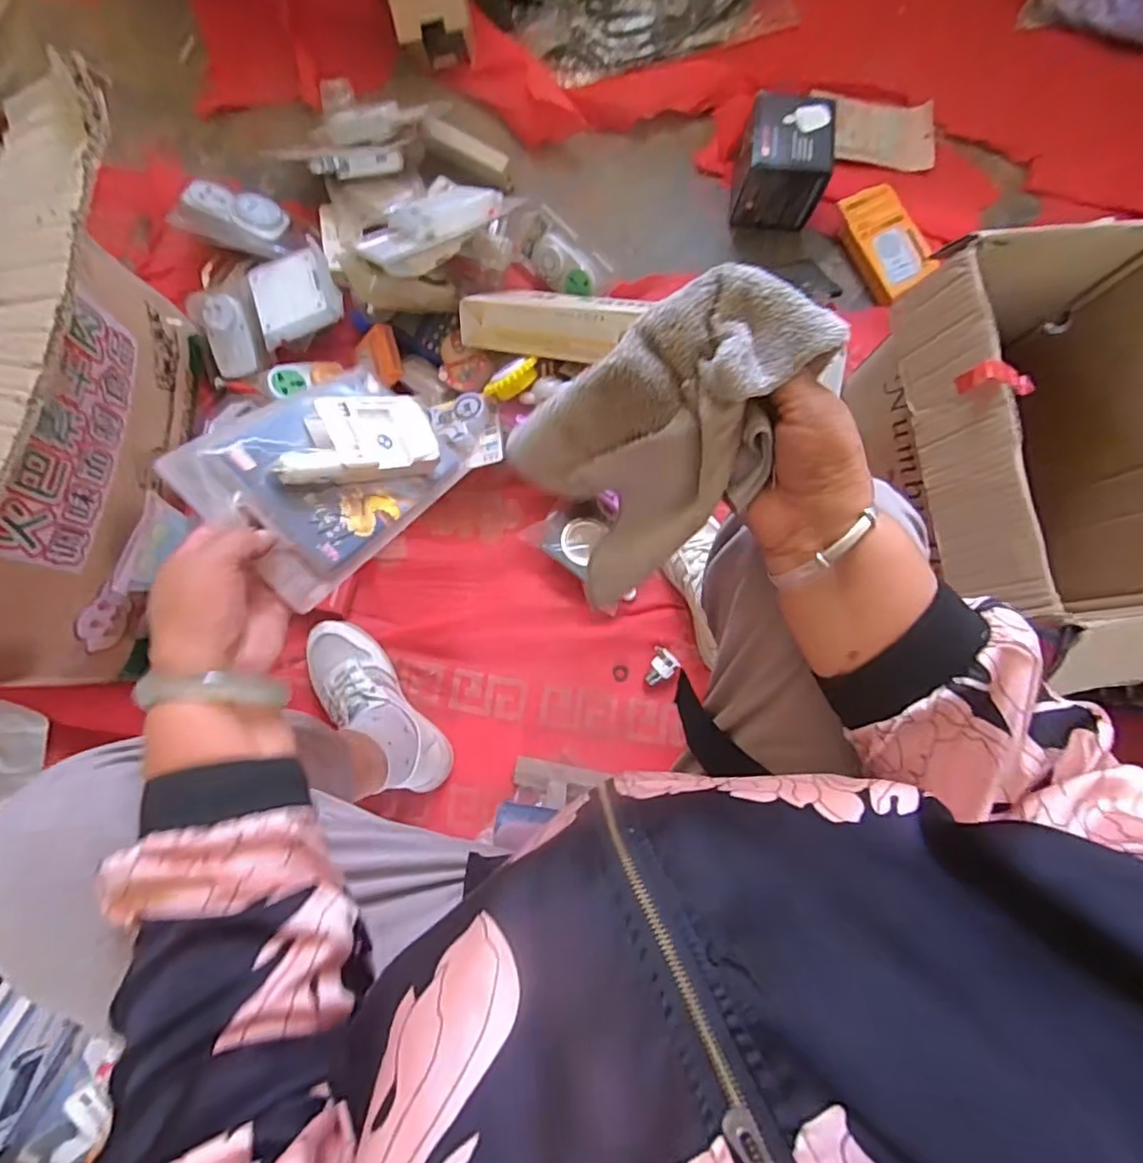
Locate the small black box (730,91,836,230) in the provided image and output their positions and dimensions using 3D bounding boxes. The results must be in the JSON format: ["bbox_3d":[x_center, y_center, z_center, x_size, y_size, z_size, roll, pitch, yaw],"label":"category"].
[{"bbox_3d":[0.290,-0.583,0.857,0.119,0.102,0.120,8,81,-1],"label":"small black box"}]

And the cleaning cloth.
[{"bbox_3d":[0.046,-0.078,0.346,0.117,0.202,0.044,38,37,-10],"label":"cleaning cloth"}]

